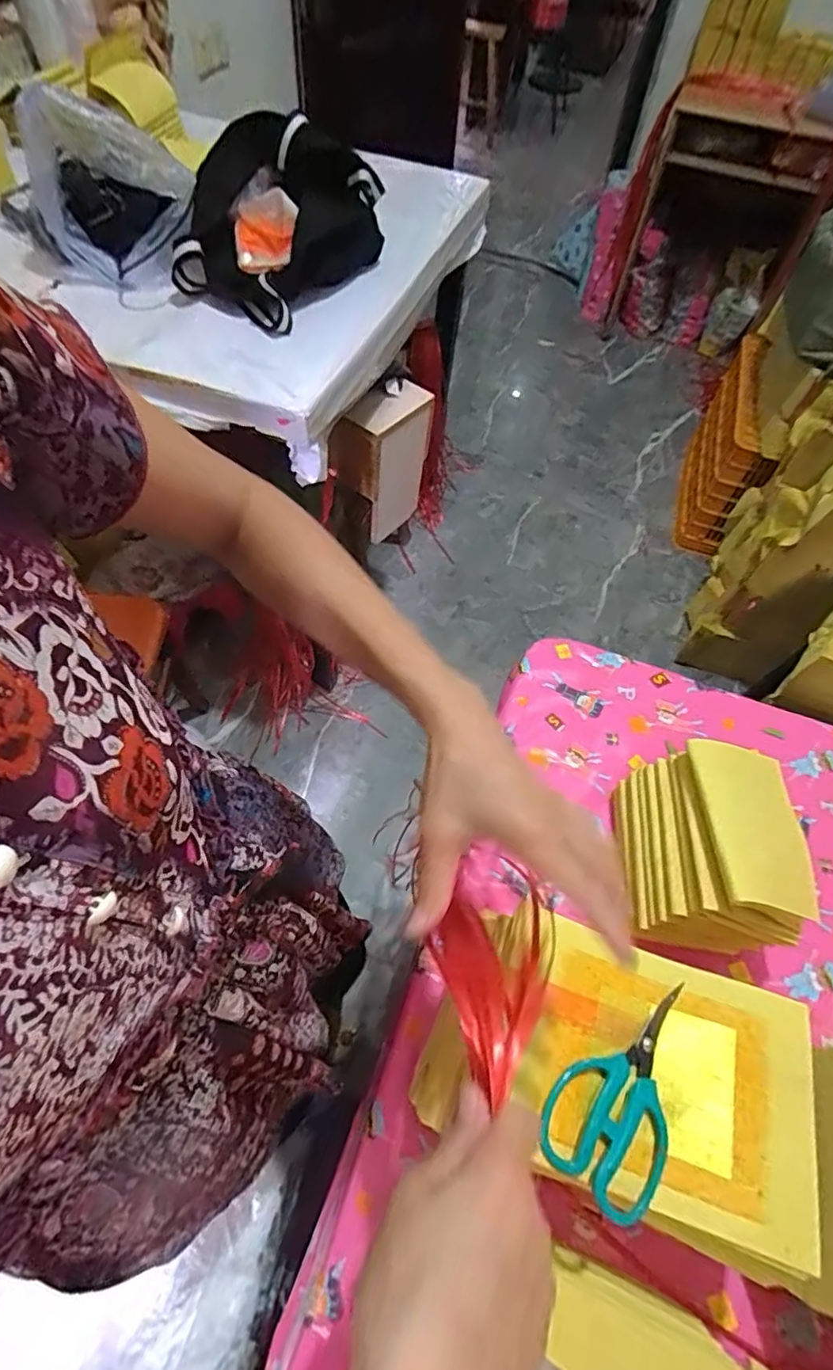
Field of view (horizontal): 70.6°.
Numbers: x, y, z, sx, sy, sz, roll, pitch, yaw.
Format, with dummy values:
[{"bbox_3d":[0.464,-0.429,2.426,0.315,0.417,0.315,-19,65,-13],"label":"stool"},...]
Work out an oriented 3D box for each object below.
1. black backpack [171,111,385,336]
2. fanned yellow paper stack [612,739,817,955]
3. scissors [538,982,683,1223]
[{"bbox_3d":[-0.251,-0.834,1.041,0.279,0.171,0.376,27,61,12],"label":"black backpack"},{"bbox_3d":[0.281,0.157,0.576,0.132,0.133,0.171,7,59,1],"label":"fanned yellow paper stack"},{"bbox_3d":[0.153,0.286,0.423,0.081,0.009,0.146,36,63,17],"label":"scissors"}]

